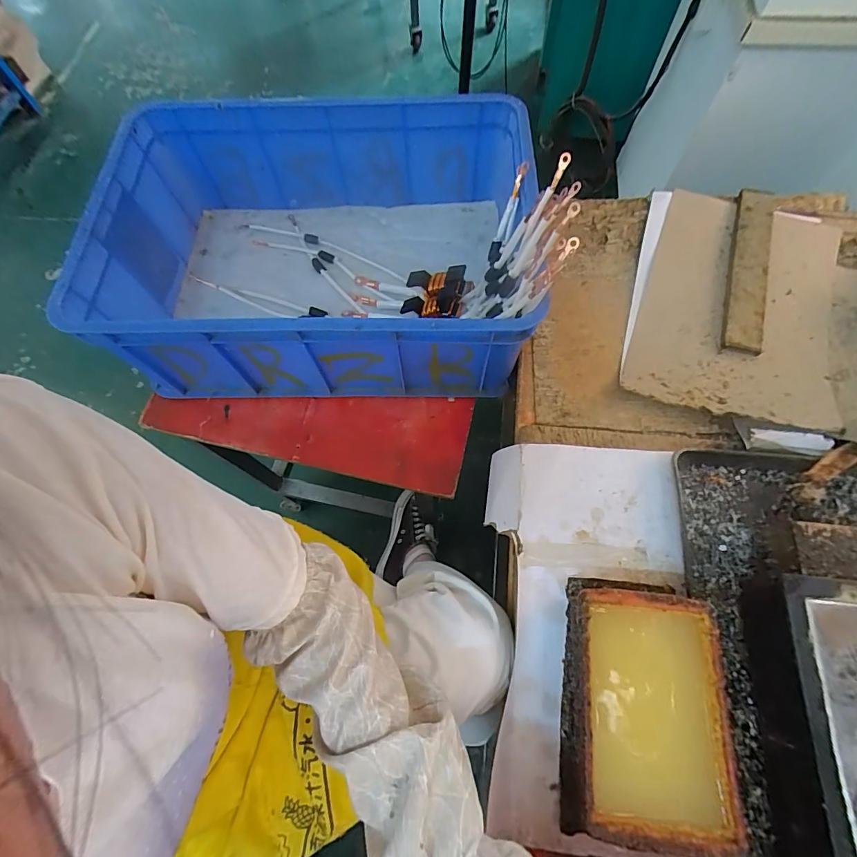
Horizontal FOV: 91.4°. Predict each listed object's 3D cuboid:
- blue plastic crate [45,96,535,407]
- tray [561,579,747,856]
[{"bbox_3d":[-0.157,-0.270,0.652,0.593,0.203,0.418,-1,68,1],"label":"blue plastic crate"},{"bbox_3d":[0.208,0.273,0.413,0.135,0.066,0.224,5,69,4],"label":"tray"}]

